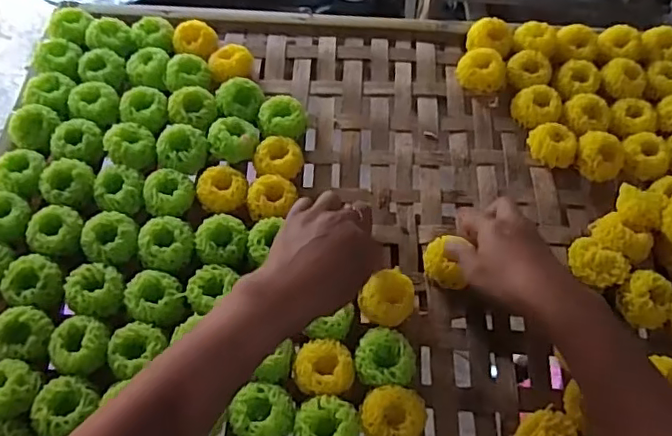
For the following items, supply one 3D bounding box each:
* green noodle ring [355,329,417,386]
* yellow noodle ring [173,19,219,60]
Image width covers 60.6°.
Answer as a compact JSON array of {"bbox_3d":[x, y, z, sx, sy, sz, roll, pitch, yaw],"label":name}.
[{"bbox_3d":[0.043,0.120,0.491,0.052,0.022,0.048,1,57,-2],"label":"green noodle ring"},{"bbox_3d":[-0.162,-0.206,0.661,0.044,0.022,0.043,1,57,-2],"label":"yellow noodle ring"}]

